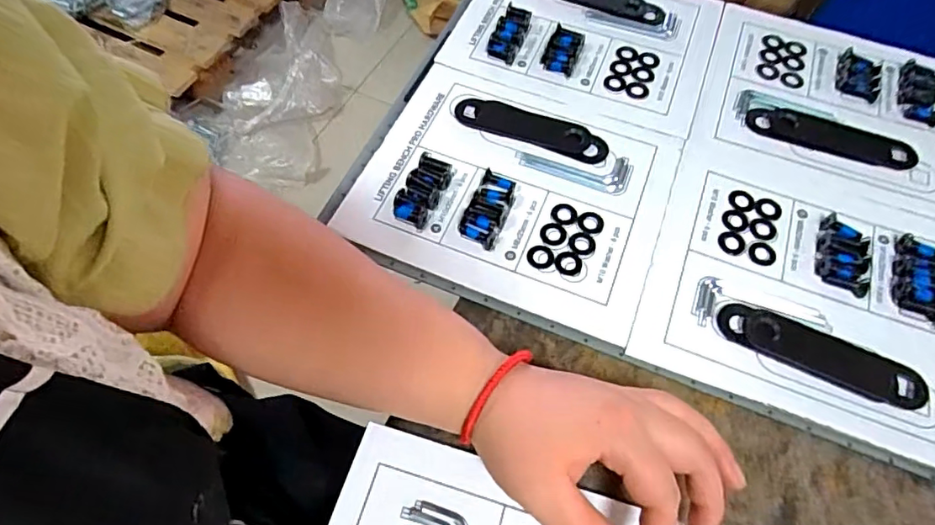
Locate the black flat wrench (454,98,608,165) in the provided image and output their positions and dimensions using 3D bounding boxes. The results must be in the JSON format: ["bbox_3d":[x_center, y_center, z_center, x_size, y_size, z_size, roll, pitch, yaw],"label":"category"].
[{"bbox_3d":[0.052,-0.111,0.446,0.125,0.004,0.033,20,63,10],"label":"black flat wrench"}]

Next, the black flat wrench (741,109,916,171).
[{"bbox_3d":[0.293,-0.102,0.441,0.129,0.004,0.034,19,63,9],"label":"black flat wrench"}]

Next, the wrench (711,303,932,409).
[{"bbox_3d":[0.229,0.060,0.356,0.126,0.004,0.033,23,64,11],"label":"wrench"}]

